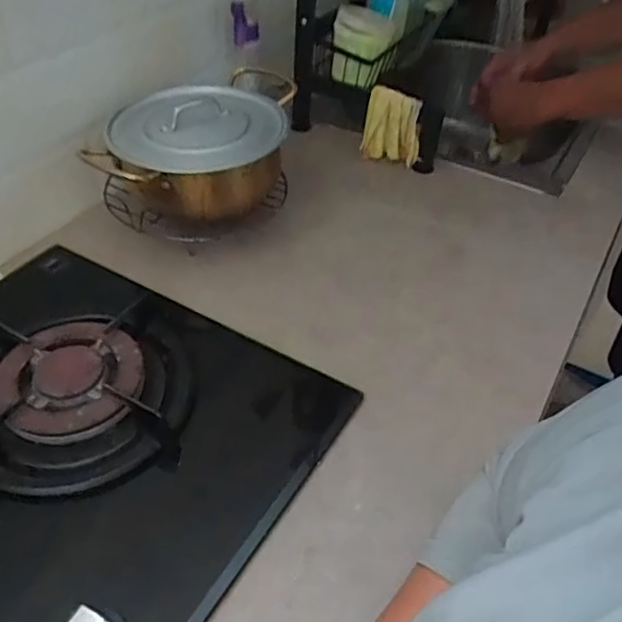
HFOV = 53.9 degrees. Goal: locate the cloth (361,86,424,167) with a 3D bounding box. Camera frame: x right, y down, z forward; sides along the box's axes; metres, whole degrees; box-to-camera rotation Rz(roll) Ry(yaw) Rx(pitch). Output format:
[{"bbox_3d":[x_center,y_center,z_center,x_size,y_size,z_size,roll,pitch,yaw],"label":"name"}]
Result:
[{"bbox_3d":[0.117,-0.256,0.858,0.078,0.108,0.048,12,45,9],"label":"cloth"}]

